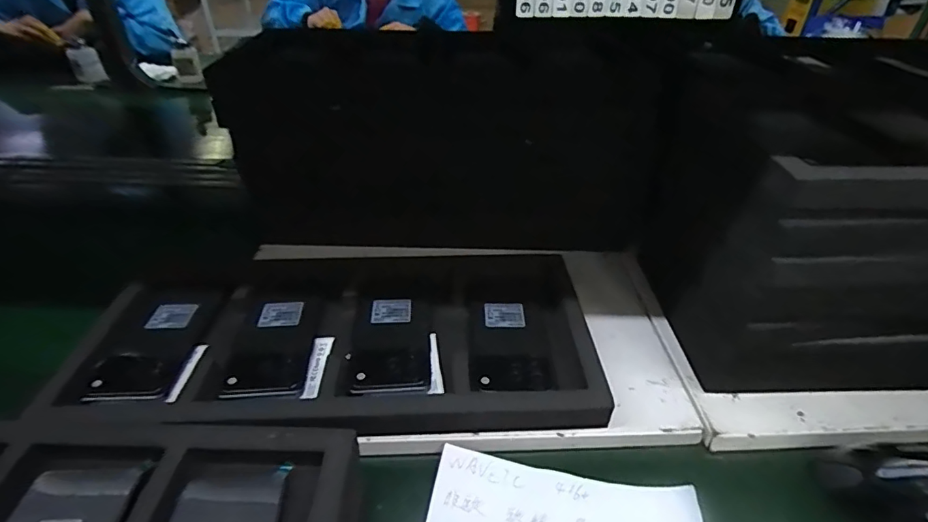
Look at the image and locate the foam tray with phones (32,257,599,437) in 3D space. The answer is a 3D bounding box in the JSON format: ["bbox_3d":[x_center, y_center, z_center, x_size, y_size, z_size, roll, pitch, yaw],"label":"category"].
[{"bbox_3d":[-0.118,0.076,0.483,0.484,0.043,0.235,-4,37,-6],"label":"foam tray with phones"}]

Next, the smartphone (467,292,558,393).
[{"bbox_3d":[0.044,0.077,0.475,0.077,0.014,0.142,-1,35,-1],"label":"smartphone"}]

